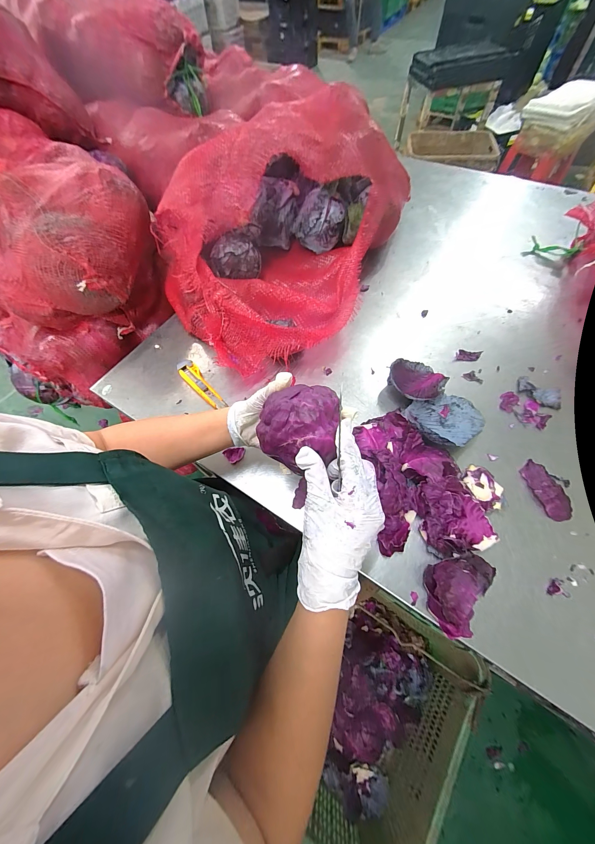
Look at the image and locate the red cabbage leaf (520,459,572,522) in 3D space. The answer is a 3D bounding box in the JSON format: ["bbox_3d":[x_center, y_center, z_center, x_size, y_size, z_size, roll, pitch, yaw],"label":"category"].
[{"bbox_3d":[0.403,0.109,0.449,0.042,0.010,0.094,-13,63,-3],"label":"red cabbage leaf"}]

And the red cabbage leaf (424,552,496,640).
[{"bbox_3d":[0.218,0.233,0.383,0.075,0.033,0.104,25,67,15],"label":"red cabbage leaf"}]

